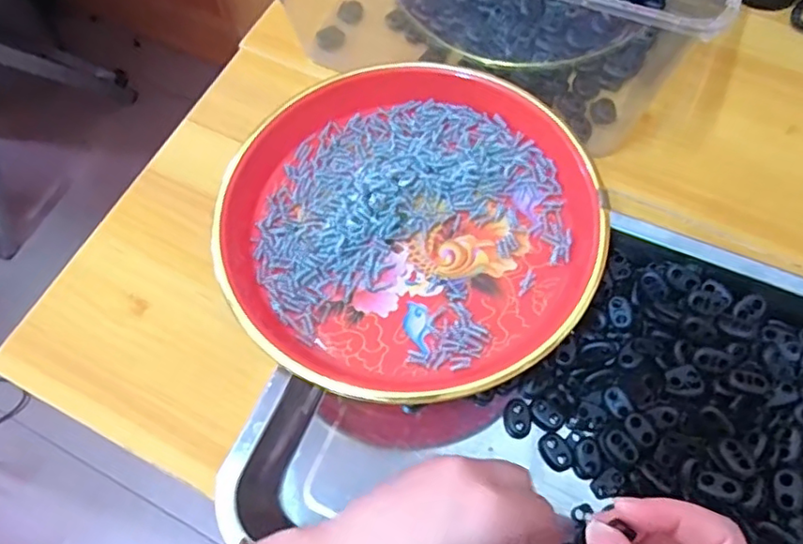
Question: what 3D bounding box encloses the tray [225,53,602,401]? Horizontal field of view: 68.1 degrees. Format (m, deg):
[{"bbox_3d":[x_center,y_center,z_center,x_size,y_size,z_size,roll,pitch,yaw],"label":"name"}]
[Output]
[{"bbox_3d":[0.005,-0.039,0.362,0.215,0.036,0.230,-1,66,2],"label":"tray"}]

